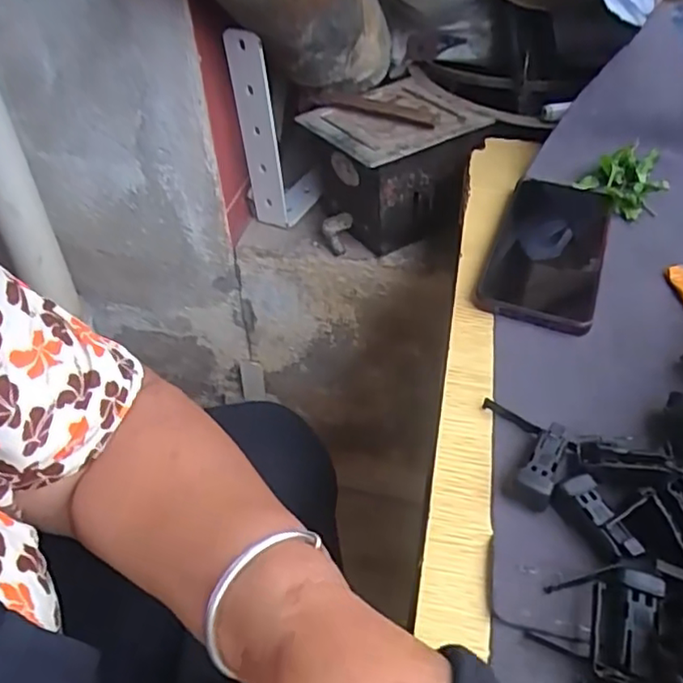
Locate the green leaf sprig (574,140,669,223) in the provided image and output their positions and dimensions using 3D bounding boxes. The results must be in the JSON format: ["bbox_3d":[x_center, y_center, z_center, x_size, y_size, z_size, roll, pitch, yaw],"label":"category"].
[{"bbox_3d":[0.240,-0.132,0.522,0.064,0.032,0.057,-23,47,-20],"label":"green leaf sprig"}]

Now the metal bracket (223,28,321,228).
[{"bbox_3d":[-0.064,-0.205,0.620,0.049,0.198,0.076,30,53,30],"label":"metal bracket"}]

